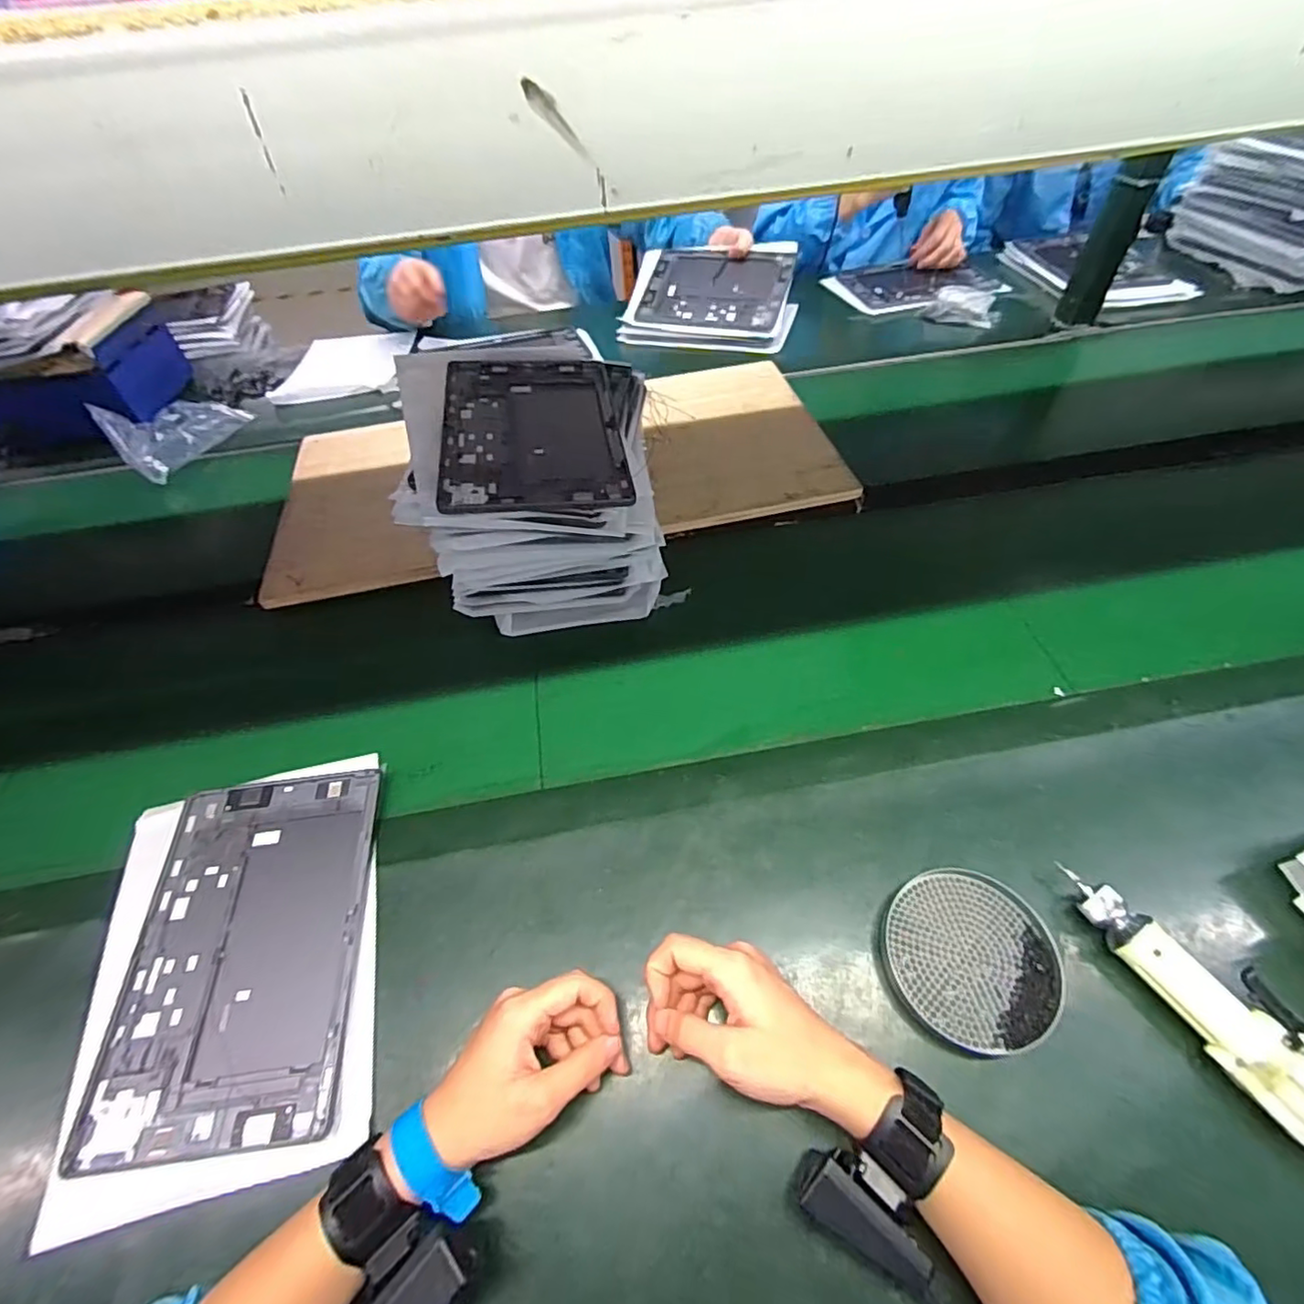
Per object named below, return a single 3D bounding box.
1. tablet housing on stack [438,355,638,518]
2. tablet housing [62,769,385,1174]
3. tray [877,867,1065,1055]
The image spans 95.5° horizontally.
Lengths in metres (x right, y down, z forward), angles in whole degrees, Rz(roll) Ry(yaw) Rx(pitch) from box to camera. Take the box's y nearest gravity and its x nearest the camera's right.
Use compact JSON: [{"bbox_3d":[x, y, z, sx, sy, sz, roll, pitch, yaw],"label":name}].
[{"bbox_3d":[-0.118,-0.221,0.587,0.167,0.012,0.260,-5,52,-10],"label":"tablet housing on stack"},{"bbox_3d":[-0.306,0.219,0.453,0.165,0.009,0.257,-6,55,-4],"label":"tablet housing"},{"bbox_3d":[0.227,0.218,0.423,0.112,0.018,0.113,-2,54,3],"label":"tray"}]

